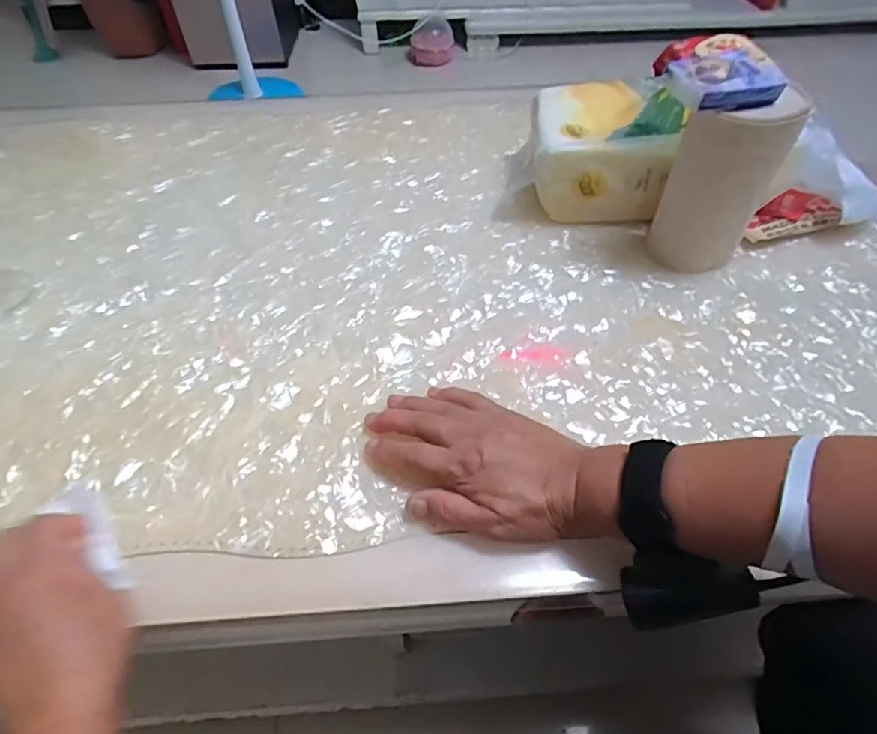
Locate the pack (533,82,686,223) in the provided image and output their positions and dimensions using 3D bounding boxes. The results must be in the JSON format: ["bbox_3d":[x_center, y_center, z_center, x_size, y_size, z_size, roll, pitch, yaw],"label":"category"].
[{"bbox_3d":[0.168,-0.229,0.571,0.134,0.100,0.125,12,53,10],"label":"pack"}]

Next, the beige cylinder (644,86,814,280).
[{"bbox_3d":[0.247,-0.162,0.481,0.080,0.158,0.076,24,56,18],"label":"beige cylinder"}]

